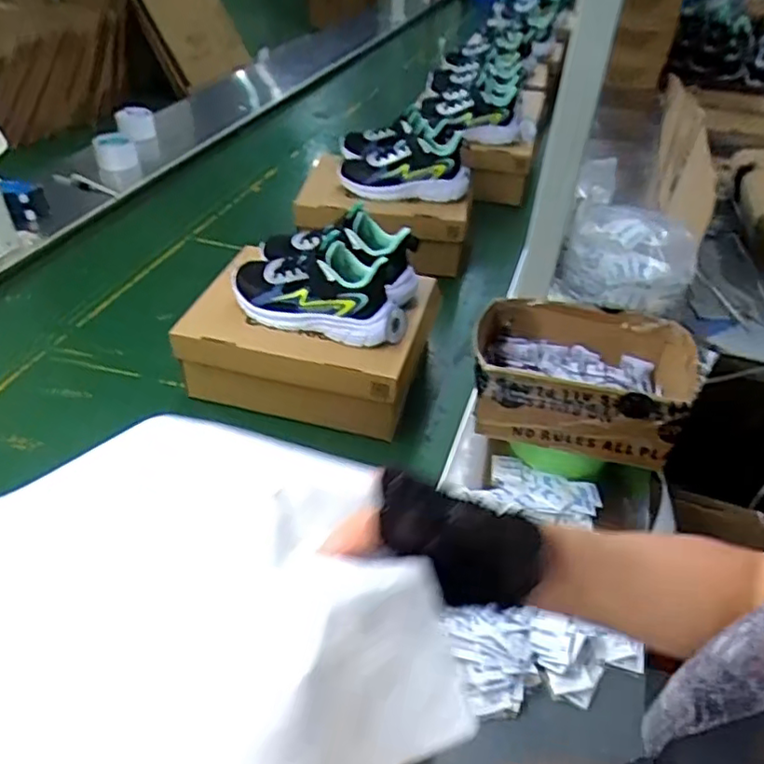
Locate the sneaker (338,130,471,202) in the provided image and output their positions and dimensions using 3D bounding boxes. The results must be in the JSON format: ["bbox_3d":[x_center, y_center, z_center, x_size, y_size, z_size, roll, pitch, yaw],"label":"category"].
[{"bbox_3d":[0.039,-0.393,1.135,0.233,0.104,0.120,2,38,15],"label":"sneaker"}]

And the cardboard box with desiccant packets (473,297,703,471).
[{"bbox_3d":[0.234,-0.011,0.745,0.241,0.093,0.181,11,42,9],"label":"cardboard box with desiccant packets"}]

